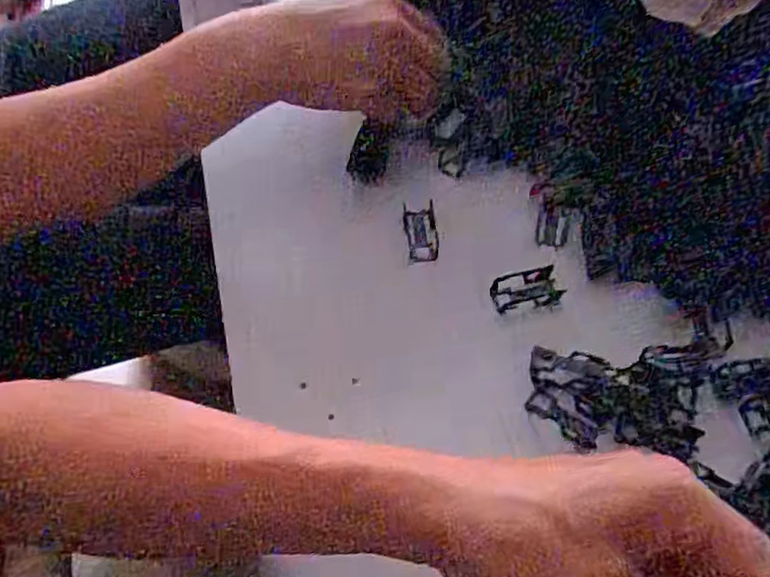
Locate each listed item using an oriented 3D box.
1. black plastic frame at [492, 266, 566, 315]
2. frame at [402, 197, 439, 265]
[{"bbox_3d":[0.083,0.000,0.385,0.041,0.016,0.019,-7,59,-7],"label":"black plastic frame"},{"bbox_3d":[0.023,-0.036,0.413,0.020,0.007,0.047,-2,59,-4],"label":"frame"}]

